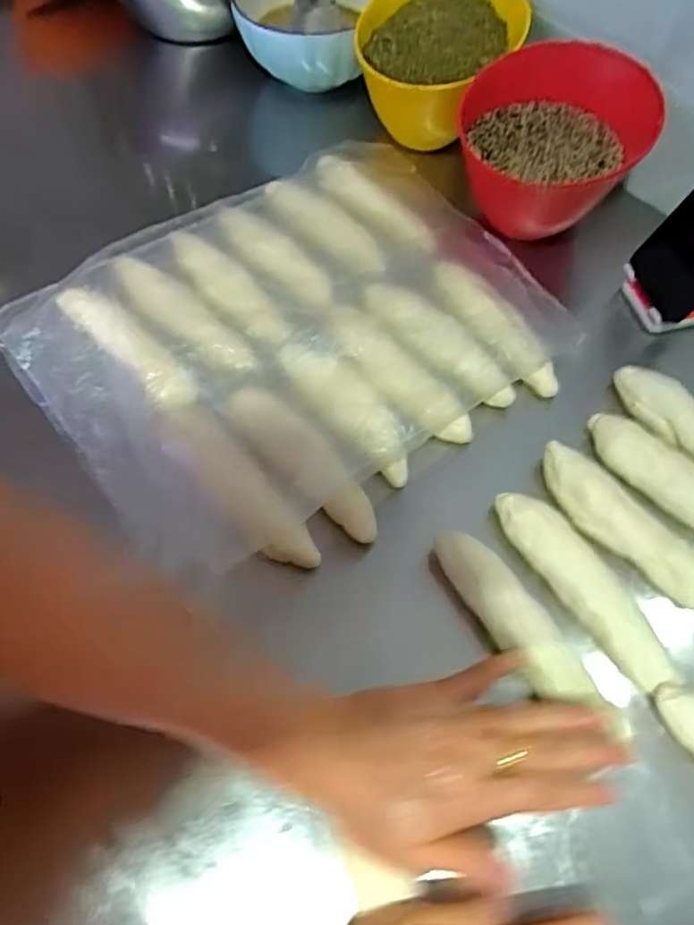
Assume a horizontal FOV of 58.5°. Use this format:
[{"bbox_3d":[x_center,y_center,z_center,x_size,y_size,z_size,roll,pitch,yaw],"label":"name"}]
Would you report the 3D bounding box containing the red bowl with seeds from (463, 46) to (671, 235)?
[{"bbox_3d":[0.195,-0.290,0.574,0.174,0.090,0.131,1,65,-1],"label":"red bowl with seeds"}]

